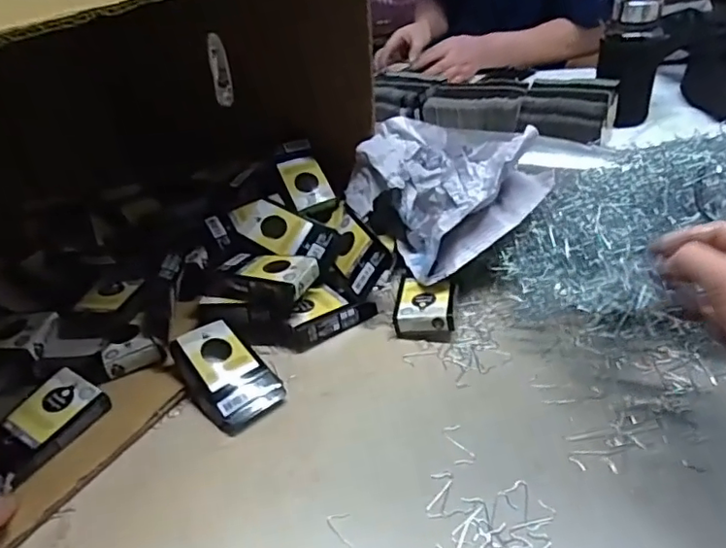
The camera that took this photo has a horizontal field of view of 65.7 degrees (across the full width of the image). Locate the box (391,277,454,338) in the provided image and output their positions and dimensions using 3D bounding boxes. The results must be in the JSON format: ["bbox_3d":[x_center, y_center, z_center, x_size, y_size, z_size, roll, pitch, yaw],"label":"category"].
[{"bbox_3d":[0.060,0.032,0.534,0.054,0.027,0.066,3,38,13],"label":"box"}]

